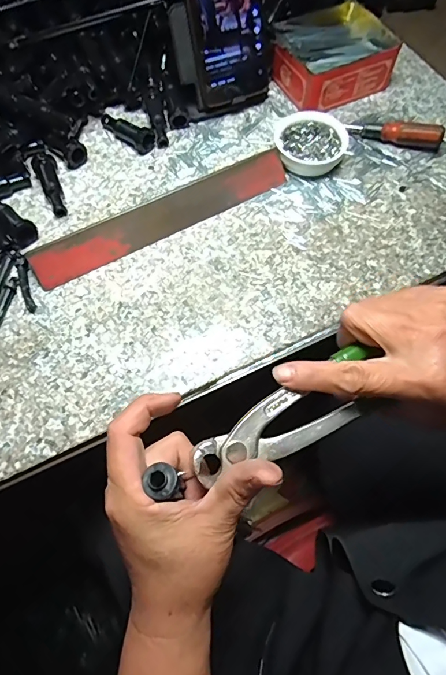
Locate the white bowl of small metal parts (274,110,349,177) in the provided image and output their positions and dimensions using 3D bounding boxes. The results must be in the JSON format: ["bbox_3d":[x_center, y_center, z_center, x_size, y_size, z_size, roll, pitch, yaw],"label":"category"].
[{"bbox_3d":[0.089,-0.198,0.444,0.072,0.028,0.068,0,65,0],"label":"white bowl of small metal parts"}]

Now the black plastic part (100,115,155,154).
[{"bbox_3d":[-0.105,-0.224,0.460,0.071,0.022,0.019,36,70,16],"label":"black plastic part"}]

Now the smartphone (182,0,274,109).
[{"bbox_3d":[0.004,-0.325,0.420,0.091,0.166,0.007,-23,42,-9],"label":"smartphone"}]

